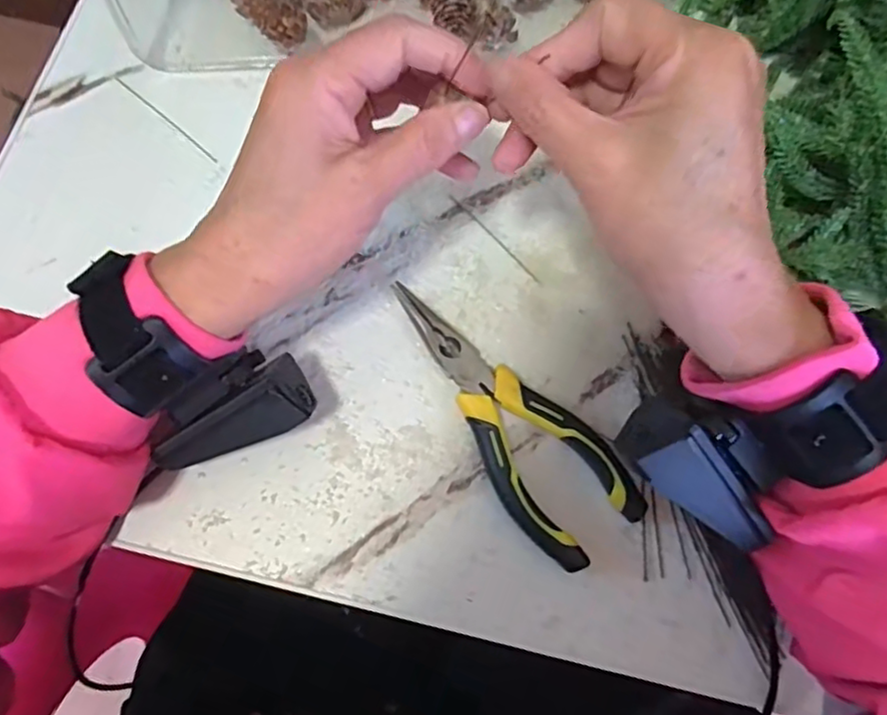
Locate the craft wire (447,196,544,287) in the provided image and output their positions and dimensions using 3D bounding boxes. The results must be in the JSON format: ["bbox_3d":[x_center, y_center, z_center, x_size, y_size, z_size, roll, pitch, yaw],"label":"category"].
[{"bbox_3d":[0.028,-0.065,0.346,0.004,0.004,0.071,-41,79,-13],"label":"craft wire"}]

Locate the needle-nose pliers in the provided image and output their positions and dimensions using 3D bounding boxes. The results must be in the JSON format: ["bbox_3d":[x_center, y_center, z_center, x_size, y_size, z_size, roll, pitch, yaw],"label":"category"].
[{"bbox_3d":[0.028,0.027,0.312,0.054,0.017,0.153,-37,78,-12],"label":"needle-nose pliers"}]

